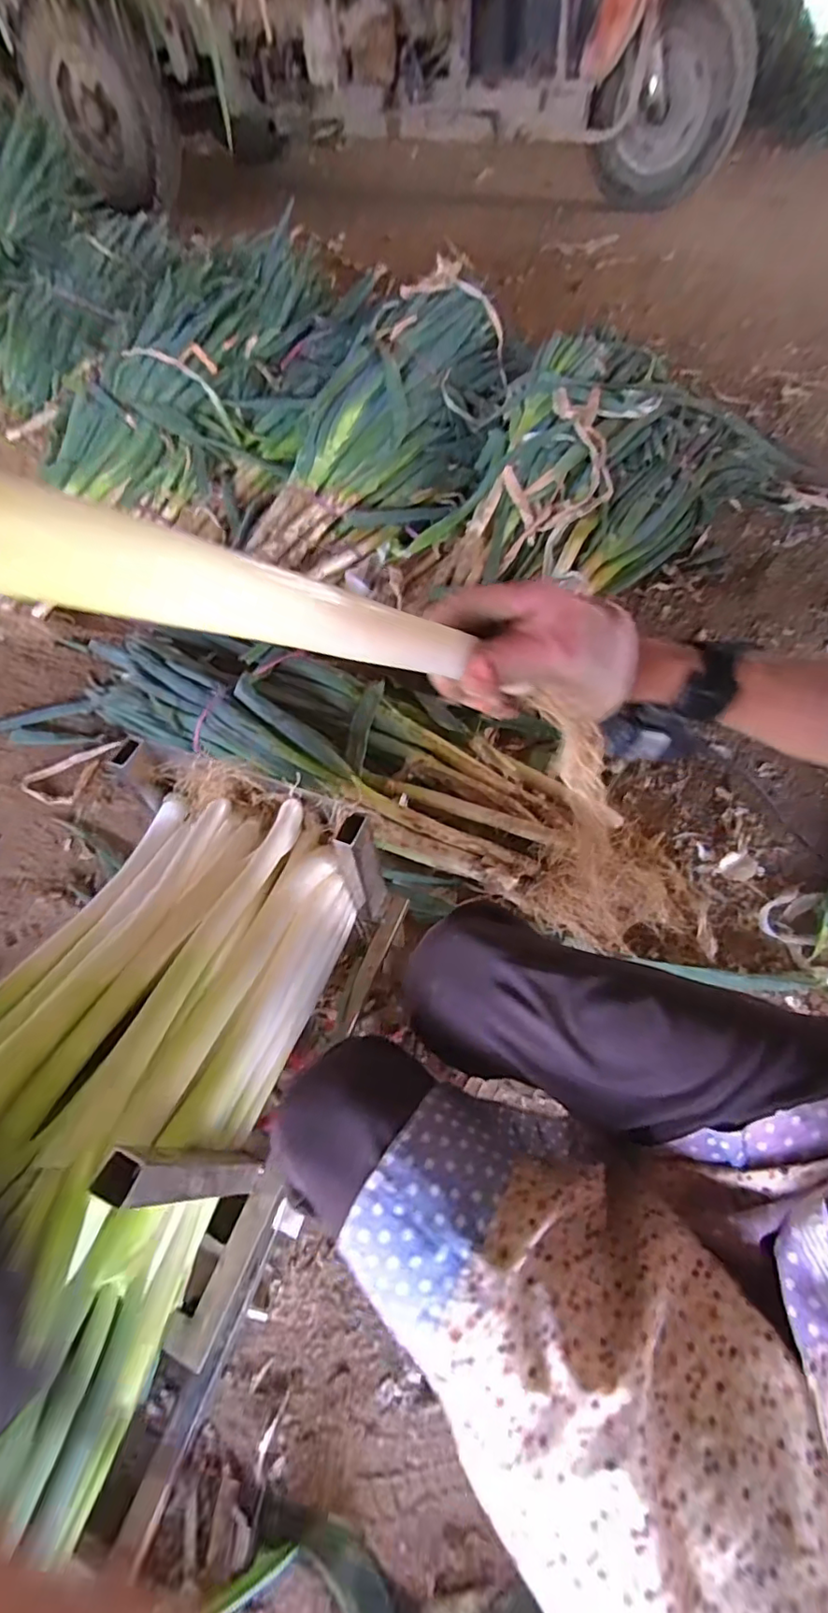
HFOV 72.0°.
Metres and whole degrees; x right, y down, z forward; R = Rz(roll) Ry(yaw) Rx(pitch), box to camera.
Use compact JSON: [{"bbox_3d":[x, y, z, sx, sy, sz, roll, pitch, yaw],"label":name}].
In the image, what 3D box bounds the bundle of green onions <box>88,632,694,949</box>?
[{"bbox_3d":[-0.088,-0.081,0.926,1.089,0.126,0.226,23,61,17],"label":"bundle of green onions"}]

